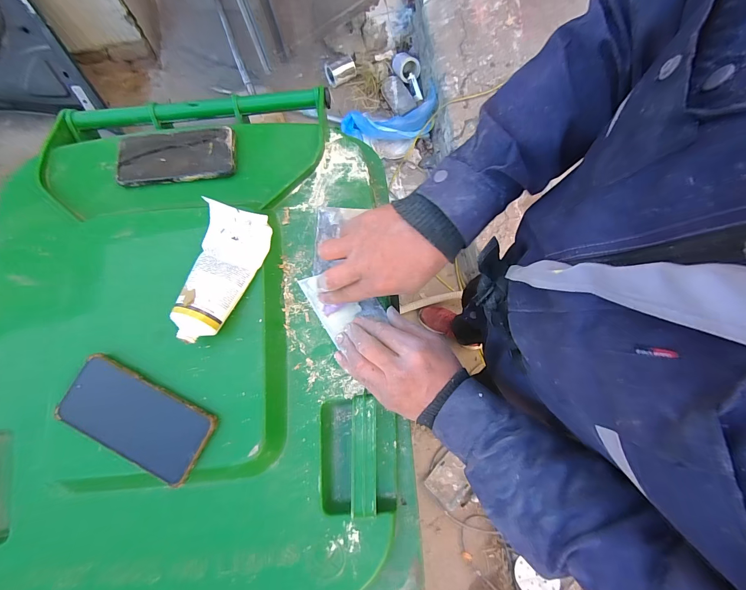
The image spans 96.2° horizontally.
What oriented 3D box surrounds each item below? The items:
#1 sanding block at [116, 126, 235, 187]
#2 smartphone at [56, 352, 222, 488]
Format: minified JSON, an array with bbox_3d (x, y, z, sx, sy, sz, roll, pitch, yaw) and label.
[{"bbox_3d":[-0.270,-0.195,0.464,0.155,0.017,0.078,-5,72,0],"label":"sanding block"},{"bbox_3d":[-0.257,0.132,0.361,0.162,0.015,0.078,25,75,9],"label":"smartphone"}]

